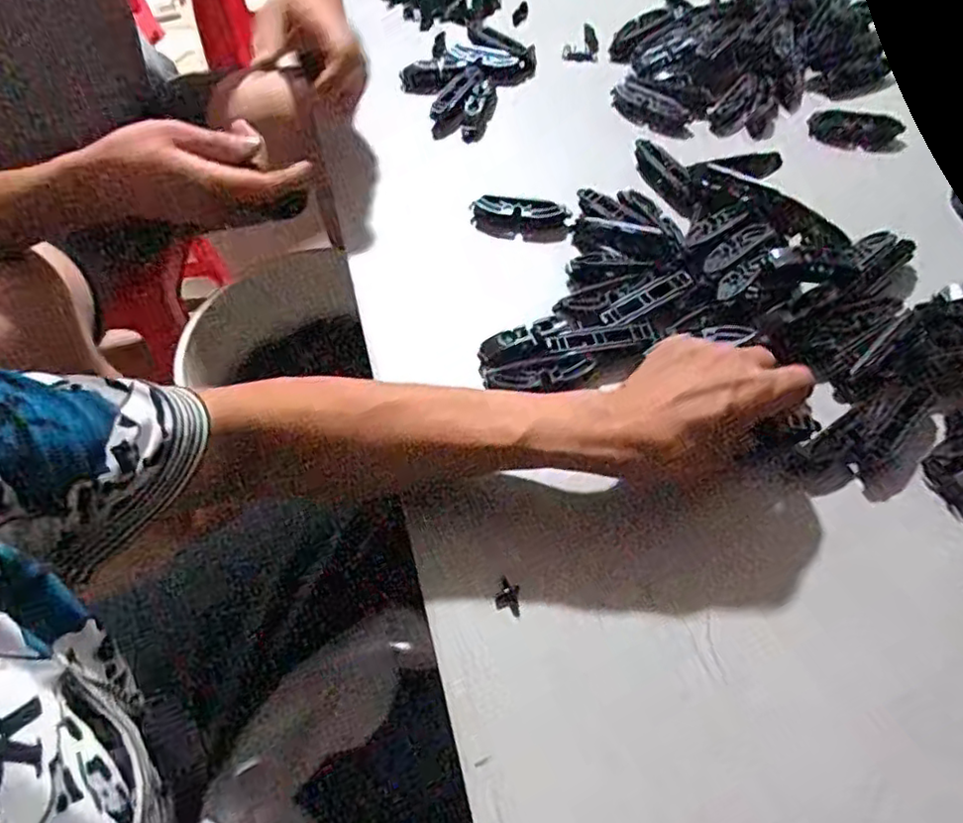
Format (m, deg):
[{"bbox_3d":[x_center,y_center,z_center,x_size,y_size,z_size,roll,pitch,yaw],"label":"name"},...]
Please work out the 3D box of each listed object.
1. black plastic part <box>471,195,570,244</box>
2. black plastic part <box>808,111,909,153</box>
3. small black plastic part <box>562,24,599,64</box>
[{"bbox_3d":[0.032,-0.154,0.525,0.079,0.032,0.026,4,61,5],"label":"black plastic part"},{"bbox_3d":[0.348,-0.262,0.592,0.082,0.008,0.041,10,62,8],"label":"black plastic part"},{"bbox_3d":[0.105,-0.389,0.671,0.037,0.007,0.055,5,61,5],"label":"small black plastic part"}]

